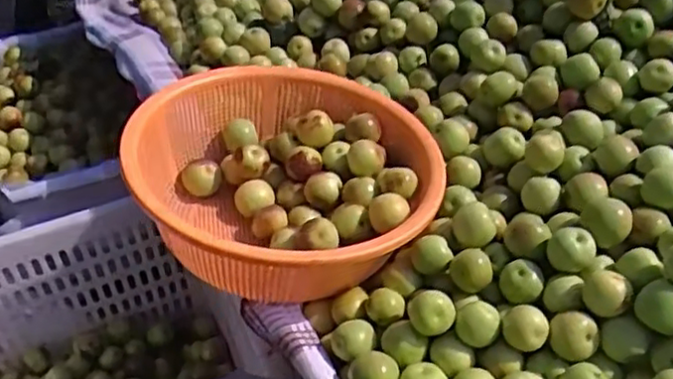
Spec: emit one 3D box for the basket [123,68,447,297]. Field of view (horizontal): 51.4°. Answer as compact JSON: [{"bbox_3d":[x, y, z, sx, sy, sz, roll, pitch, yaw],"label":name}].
[{"bbox_3d":[-0.042,-0.014,0.620,0.248,0.112,0.260,-1,44,1],"label":"basket"}]

